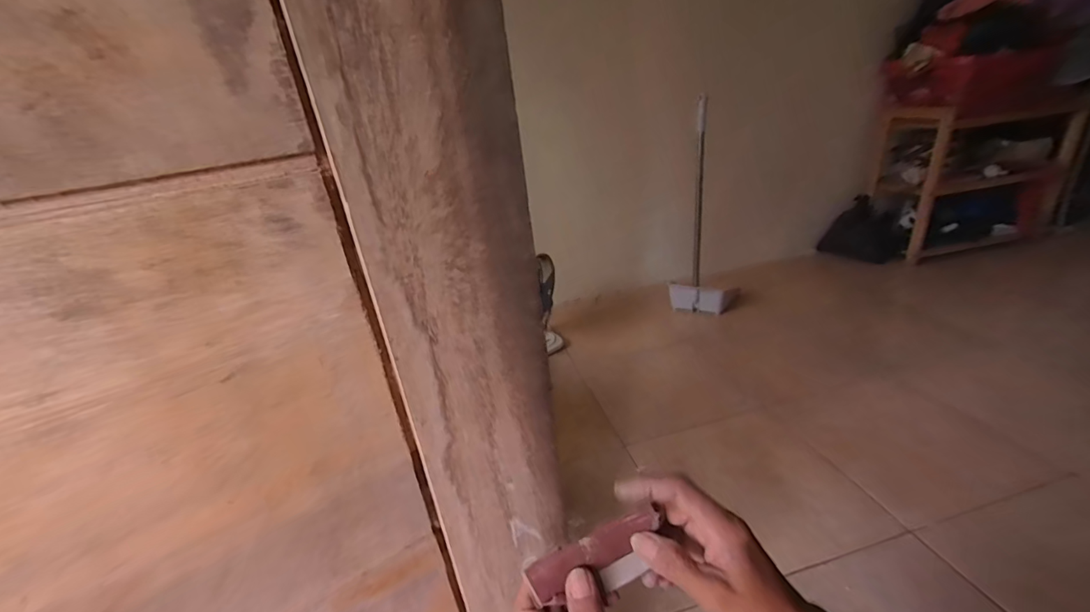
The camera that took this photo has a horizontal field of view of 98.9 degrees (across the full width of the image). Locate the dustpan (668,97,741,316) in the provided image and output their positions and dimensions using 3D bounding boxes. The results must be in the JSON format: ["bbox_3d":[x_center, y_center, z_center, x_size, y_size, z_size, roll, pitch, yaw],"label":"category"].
[{"bbox_3d":[0.552,-0.316,1.610,0.234,0.705,0.198,0,26,14],"label":"dustpan"}]

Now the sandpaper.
[{"bbox_3d":[0.037,0.183,0.332,0.097,0.047,0.019,-14,26,-16],"label":"sandpaper"}]

